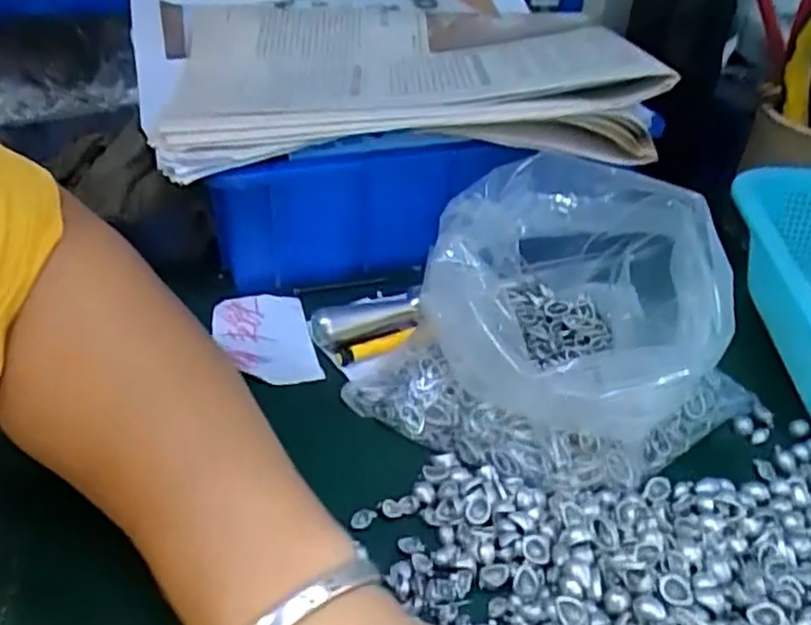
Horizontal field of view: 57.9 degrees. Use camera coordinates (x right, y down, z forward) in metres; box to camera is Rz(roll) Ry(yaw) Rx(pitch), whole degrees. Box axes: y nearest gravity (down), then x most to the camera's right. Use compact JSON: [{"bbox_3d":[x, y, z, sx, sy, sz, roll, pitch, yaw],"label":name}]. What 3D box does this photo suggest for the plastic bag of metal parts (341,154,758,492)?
[{"bbox_3d":[0.076,0.001,0.351,0.161,0.093,0.136,23,41,26],"label":"plastic bag of metal parts"}]

